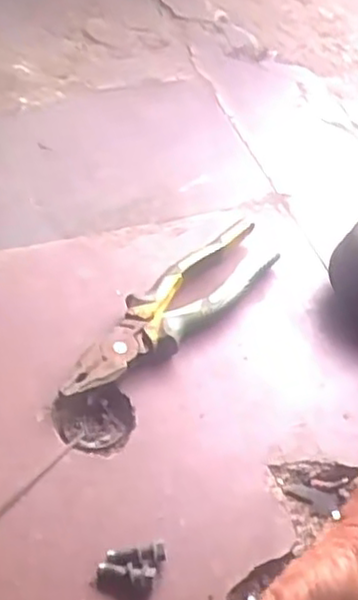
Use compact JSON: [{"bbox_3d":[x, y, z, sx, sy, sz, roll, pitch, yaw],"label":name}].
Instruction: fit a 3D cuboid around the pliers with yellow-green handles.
[{"bbox_3d":[-0.004,0.004,0.506,0.047,0.024,0.193,37,55,26],"label":"pliers with yellow-green handles"}]

